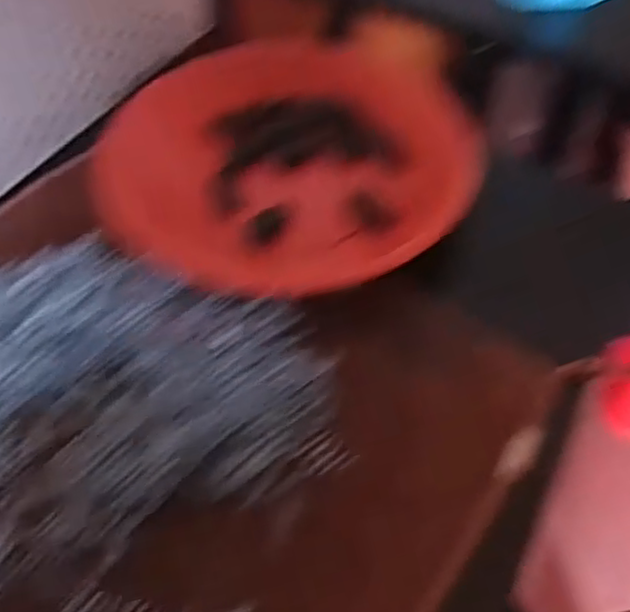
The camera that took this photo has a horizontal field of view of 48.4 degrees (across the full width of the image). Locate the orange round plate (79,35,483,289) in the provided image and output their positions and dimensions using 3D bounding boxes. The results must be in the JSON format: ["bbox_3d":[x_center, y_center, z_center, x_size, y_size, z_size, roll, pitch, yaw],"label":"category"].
[{"bbox_3d":[-0.020,-0.093,0.395,0.207,0.028,0.205,0,52,1],"label":"orange round plate"}]

